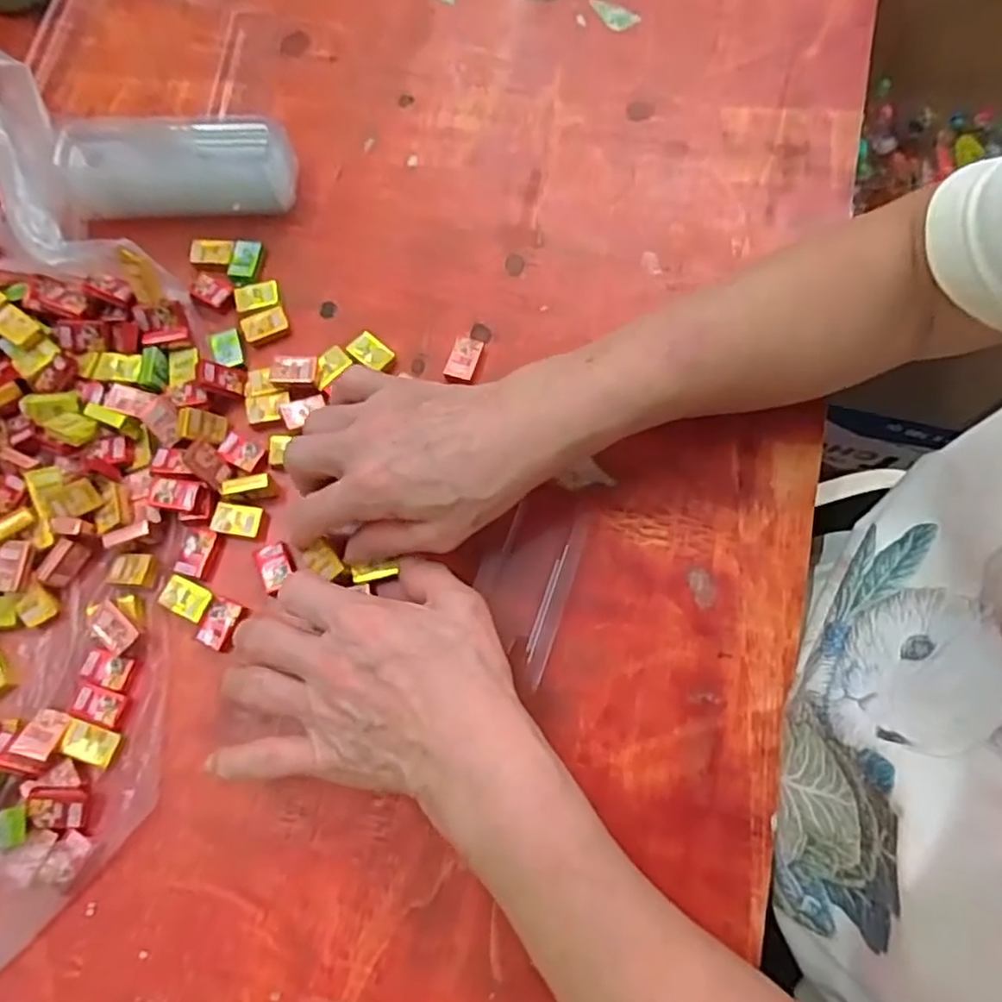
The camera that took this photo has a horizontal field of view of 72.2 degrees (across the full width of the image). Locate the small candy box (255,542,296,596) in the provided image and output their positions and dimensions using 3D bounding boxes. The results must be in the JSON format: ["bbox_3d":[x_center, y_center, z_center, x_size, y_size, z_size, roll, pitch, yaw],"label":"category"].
[{"bbox_3d":[-0.118,0.035,0.362,0.018,0.007,0.025,-20,73,-4],"label":"small candy box"}]

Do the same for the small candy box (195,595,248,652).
[{"bbox_3d":[-0.144,0.064,0.354,0.018,0.008,0.025,17,74,8],"label":"small candy box"}]

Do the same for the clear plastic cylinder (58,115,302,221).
[{"bbox_3d":[-0.197,-0.205,0.419,0.136,0.052,0.045,0,72,2],"label":"clear plastic cylinder"}]

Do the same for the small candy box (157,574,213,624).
[{"bbox_3d":[-0.164,0.051,0.357,0.025,0.007,0.017,26,75,10],"label":"small candy box"}]

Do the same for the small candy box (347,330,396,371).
[{"bbox_3d":[-0.075,-0.086,0.399,0.026,0.008,0.016,35,77,12],"label":"small candy box"}]

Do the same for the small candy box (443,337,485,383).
[{"bbox_3d":[-0.022,-0.080,0.393,0.018,0.009,0.026,19,74,8],"label":"small candy box"}]

